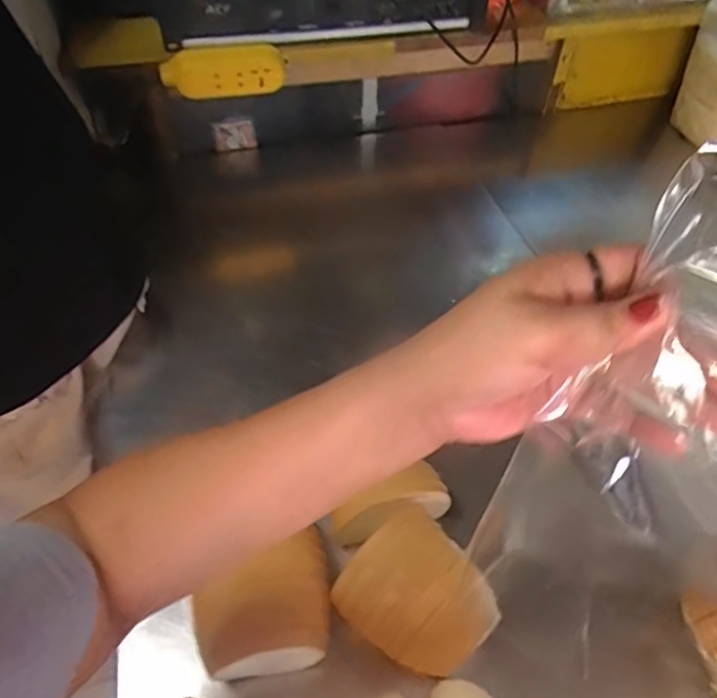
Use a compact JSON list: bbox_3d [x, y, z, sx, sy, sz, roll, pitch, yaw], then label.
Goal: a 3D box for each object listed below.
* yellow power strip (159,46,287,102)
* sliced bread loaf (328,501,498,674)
[{"bbox_3d":[-0.187,-0.386,0.810,0.167,0.067,0.025,-13,51,-12],"label":"yellow power strip"},{"bbox_3d":[0.051,0.212,0.490,0.120,0.093,0.101,35,58,25],"label":"sliced bread loaf"}]

